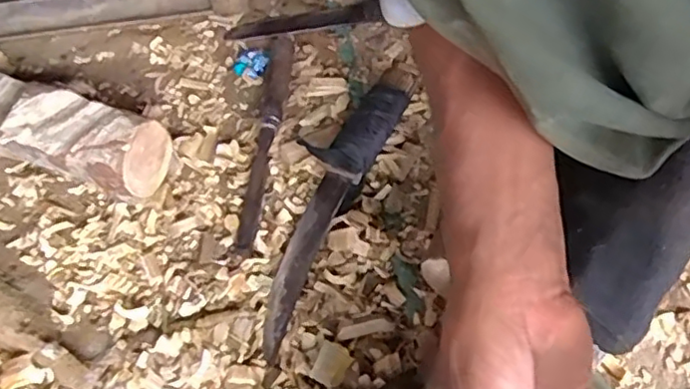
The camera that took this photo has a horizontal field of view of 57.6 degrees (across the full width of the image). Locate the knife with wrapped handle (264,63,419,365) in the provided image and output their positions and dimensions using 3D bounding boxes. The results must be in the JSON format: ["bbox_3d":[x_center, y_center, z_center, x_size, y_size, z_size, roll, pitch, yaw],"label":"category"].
[{"bbox_3d":[-0.020,-0.006,0.566,0.066,0.032,0.292,22,62,16],"label":"knife with wrapped handle"}]

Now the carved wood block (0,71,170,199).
[{"bbox_3d":[-0.318,-0.071,0.604,0.316,0.068,0.085,18,61,14],"label":"carved wood block"}]

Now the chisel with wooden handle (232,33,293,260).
[{"bbox_3d":[-0.076,-0.060,0.607,0.024,0.028,0.252,3,58,6],"label":"chisel with wooden handle"}]

